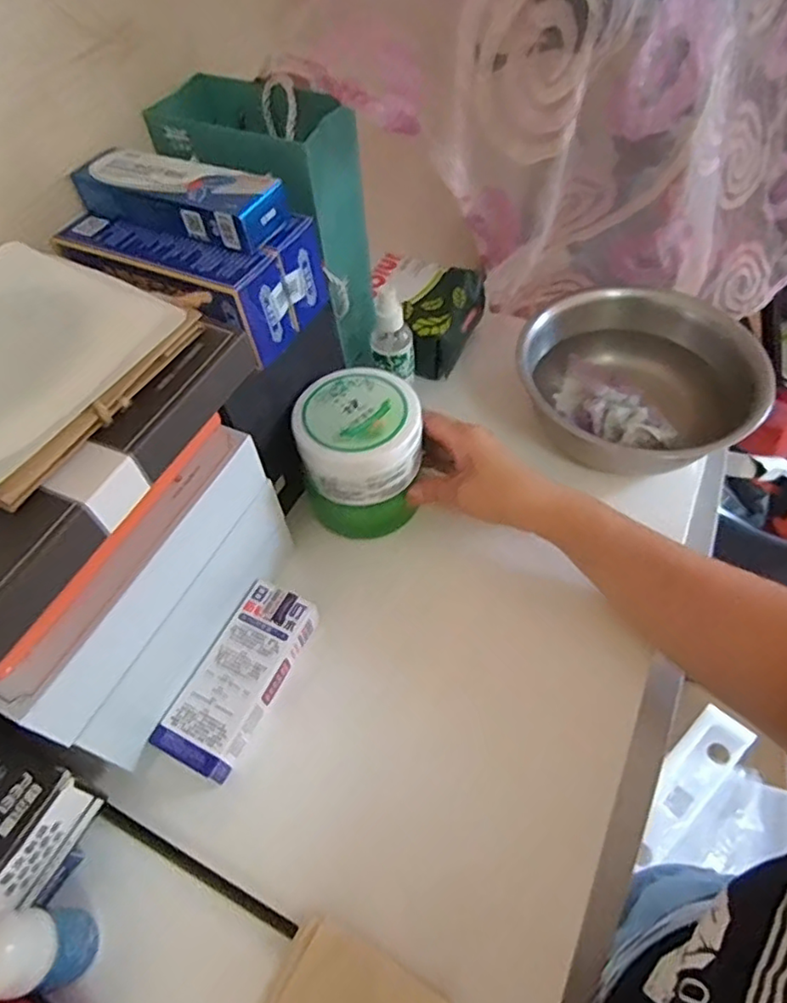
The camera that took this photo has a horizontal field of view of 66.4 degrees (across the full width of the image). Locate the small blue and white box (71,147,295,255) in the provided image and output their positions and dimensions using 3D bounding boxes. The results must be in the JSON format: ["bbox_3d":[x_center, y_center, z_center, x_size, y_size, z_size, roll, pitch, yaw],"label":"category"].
[{"bbox_3d":[-0.135,-0.193,0.381,0.139,0.027,0.045,20,59,17],"label":"small blue and white box"}]

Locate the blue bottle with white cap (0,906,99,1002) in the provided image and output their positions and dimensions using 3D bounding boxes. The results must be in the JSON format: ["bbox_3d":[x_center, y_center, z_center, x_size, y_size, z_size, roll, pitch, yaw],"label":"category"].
[{"bbox_3d":[-0.192,0.244,0.327,0.036,0.103,0.039,-2,56,2],"label":"blue bottle with white cap"}]

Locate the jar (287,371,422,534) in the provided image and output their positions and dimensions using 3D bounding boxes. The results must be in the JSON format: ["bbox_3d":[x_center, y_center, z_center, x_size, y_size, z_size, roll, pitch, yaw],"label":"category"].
[{"bbox_3d":[-0.026,-0.037,0.485,0.093,0.100,0.093,-2,56,2],"label":"jar"}]

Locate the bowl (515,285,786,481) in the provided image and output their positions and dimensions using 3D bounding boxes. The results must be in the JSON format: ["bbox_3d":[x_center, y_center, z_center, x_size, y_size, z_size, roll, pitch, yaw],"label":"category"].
[{"bbox_3d":[0.221,-0.108,0.548,0.199,0.072,0.181,28,62,20],"label":"bowl"}]

